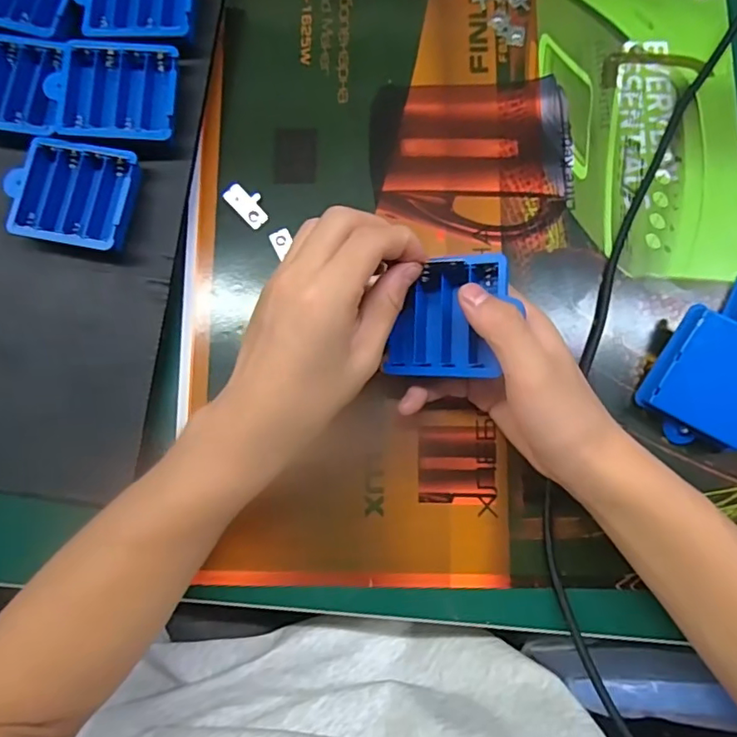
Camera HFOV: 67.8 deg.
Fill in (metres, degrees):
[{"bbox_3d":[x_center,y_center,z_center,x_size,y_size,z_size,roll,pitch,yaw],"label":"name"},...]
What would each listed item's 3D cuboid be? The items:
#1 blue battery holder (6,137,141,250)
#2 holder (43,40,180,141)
[{"bbox_3d":[-0.185,-0.108,0.345,0.074,0.017,0.063,12,82,2],"label":"blue battery holder"},{"bbox_3d":[-0.160,-0.174,0.345,0.075,0.011,0.063,3,82,1],"label":"holder"}]

